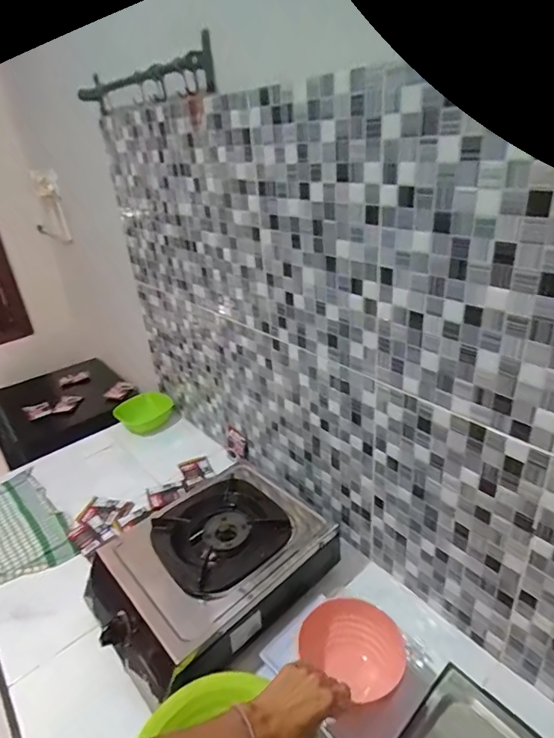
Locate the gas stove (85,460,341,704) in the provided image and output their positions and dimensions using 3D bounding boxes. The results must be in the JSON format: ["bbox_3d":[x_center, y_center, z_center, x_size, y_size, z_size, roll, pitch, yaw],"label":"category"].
[{"bbox_3d":[-0.123,0.339,0.794,0.355,0.116,0.280,-27,35,-36],"label":"gas stove"}]

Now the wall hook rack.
[{"bbox_3d":[-0.258,-0.525,0.832,0.056,0.071,0.448,-25,33,-33],"label":"wall hook rack"}]

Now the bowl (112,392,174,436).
[{"bbox_3d":[-0.388,0.125,1.314,0.151,0.069,0.127,20,37,39],"label":"bowl"}]

